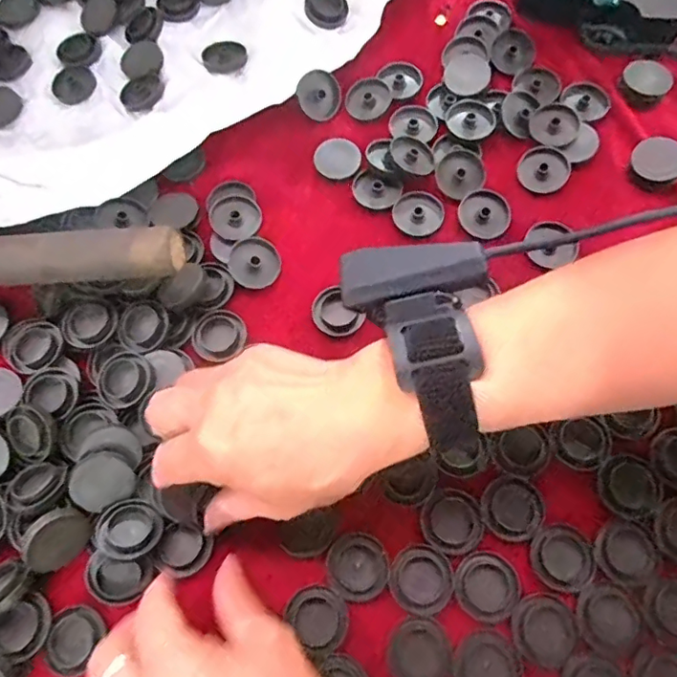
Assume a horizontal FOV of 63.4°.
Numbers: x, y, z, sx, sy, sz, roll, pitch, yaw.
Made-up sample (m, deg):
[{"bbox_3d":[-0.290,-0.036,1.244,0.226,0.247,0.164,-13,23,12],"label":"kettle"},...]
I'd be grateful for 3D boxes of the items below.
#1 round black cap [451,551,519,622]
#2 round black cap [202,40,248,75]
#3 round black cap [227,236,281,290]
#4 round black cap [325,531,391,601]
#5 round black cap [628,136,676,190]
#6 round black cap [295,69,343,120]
[{"bbox_3d":[0.077,0.128,0.283,0.032,0.004,0.031,-1,69,3],"label":"round black cap"},{"bbox_3d":[-0.085,-0.212,0.411,0.033,0.005,0.033,-1,69,3],"label":"round black cap"},{"bbox_3d":[-0.054,-0.048,0.353,0.032,0.006,0.032,2,79,-10],"label":"round black cap"},{"bbox_3d":[0.010,0.121,0.291,0.032,0.004,0.032,-1,69,3],"label":"round black cap"},{"bbox_3d":[0.210,-0.116,0.362,0.032,0.010,0.036,34,74,15],"label":"round black cap"},{"bbox_3d":[-0.014,-0.174,0.392,0.033,0.006,0.033,0,89,-11],"label":"round black cap"}]

